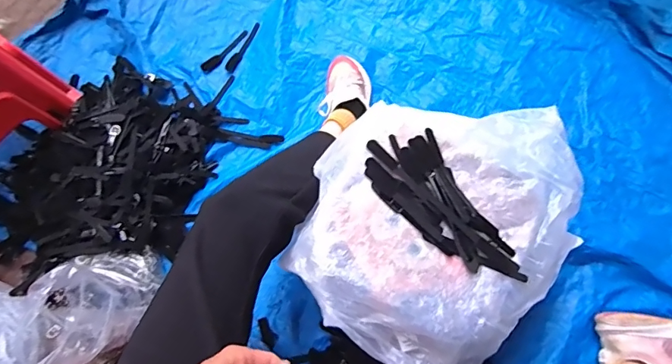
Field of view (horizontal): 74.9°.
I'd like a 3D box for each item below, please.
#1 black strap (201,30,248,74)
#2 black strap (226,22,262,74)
[{"bbox_3d":[-0.250,-0.297,0.991,0.029,0.011,0.136,37,75,12],"label":"black strap"},{"bbox_3d":[-0.208,-0.303,0.993,0.025,0.008,0.136,27,74,9],"label":"black strap"}]

